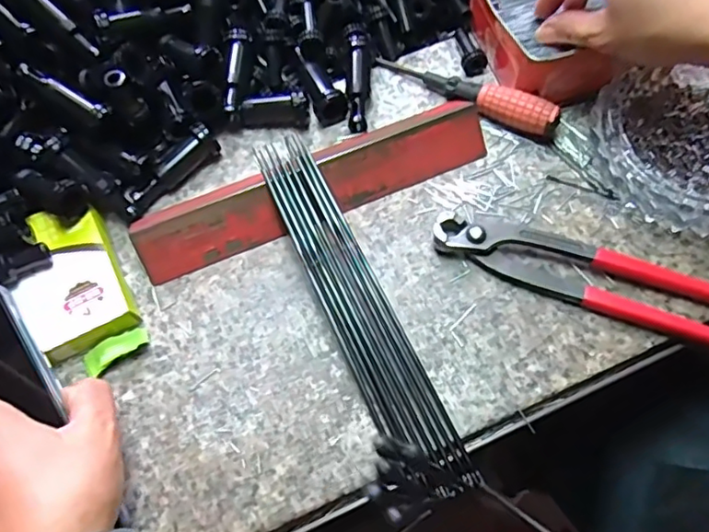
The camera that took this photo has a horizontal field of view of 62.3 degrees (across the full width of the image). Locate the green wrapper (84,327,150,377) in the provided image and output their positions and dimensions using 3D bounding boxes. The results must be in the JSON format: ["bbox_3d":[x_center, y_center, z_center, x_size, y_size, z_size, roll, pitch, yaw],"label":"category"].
[{"bbox_3d":[-0.140,0.048,0.345,0.037,0.009,0.016,-34,69,-13],"label":"green wrapper"}]

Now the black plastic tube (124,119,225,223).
[{"bbox_3d":[-0.124,-0.064,0.382,0.075,0.020,0.025,-39,70,-14],"label":"black plastic tube"}]

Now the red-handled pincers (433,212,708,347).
[{"bbox_3d":[0.143,0.006,0.345,0.194,0.020,0.039,20,68,11],"label":"red-handled pincers"}]

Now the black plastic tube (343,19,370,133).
[{"bbox_3d":[0.002,-0.135,0.407,0.016,0.017,0.086,-3,66,1],"label":"black plastic tube"}]

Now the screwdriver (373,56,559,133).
[{"bbox_3d":[0.074,-0.120,0.398,0.131,0.018,0.018,28,72,26],"label":"screwdriver"}]

